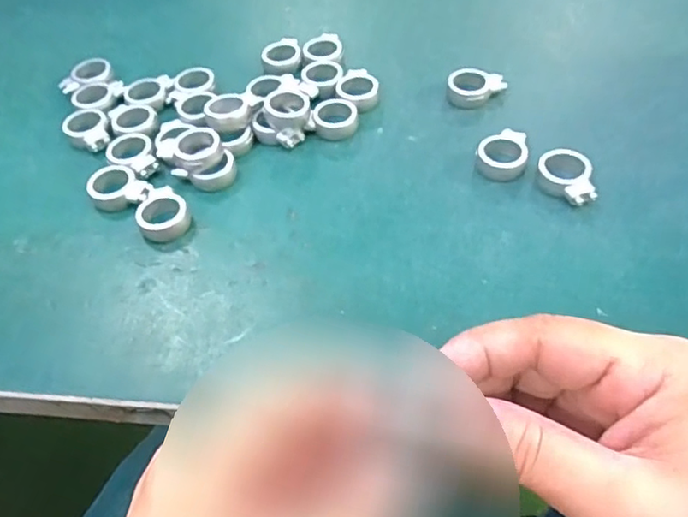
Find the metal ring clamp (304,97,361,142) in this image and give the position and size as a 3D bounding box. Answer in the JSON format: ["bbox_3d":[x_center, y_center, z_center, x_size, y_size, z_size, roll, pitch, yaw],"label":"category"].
[{"bbox_3d":[-0.005,-0.081,0.349,0.025,0.013,0.025,-3,51,3],"label":"metal ring clamp"}]

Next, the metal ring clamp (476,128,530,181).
[{"bbox_3d":[0.085,-0.057,0.323,0.025,0.011,0.033,12,54,14],"label":"metal ring clamp"}]

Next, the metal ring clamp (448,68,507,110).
[{"bbox_3d":[0.077,-0.100,0.356,0.033,0.013,0.022,11,53,14],"label":"metal ring clamp"}]

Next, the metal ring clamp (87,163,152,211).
[{"bbox_3d":[-0.120,-0.037,0.324,0.034,0.009,0.025,27,59,24],"label":"metal ring clamp"}]

